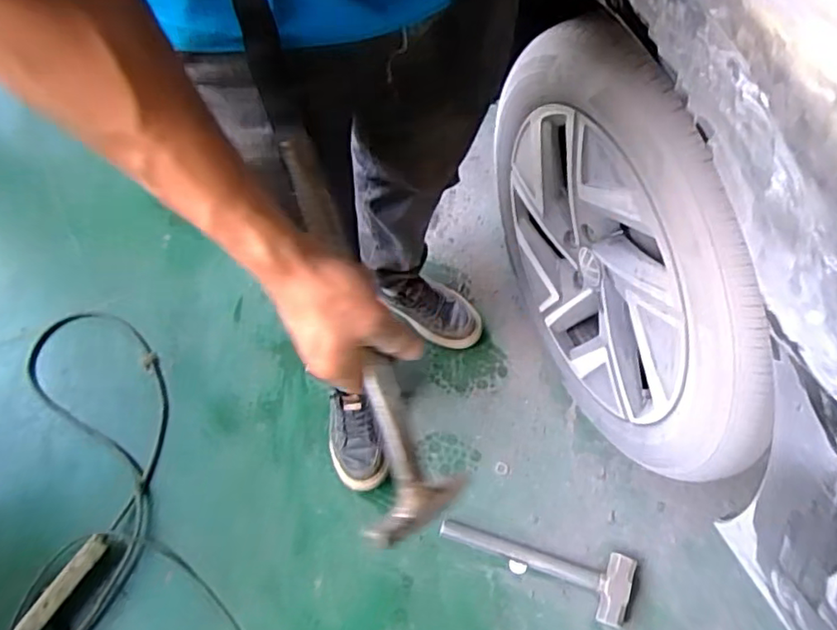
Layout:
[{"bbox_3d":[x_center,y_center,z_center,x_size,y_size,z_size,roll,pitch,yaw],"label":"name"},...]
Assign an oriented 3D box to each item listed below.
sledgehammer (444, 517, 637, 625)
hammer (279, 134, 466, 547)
[{"bbox_3d":[0.205,0.408,0.990,0.292,0.039,0.110,18,70,8],"label":"sledgehammer"},{"bbox_3d":[-0.041,0.014,0.443,0.077,0.055,0.298,-19,93,-8],"label":"hammer"}]

